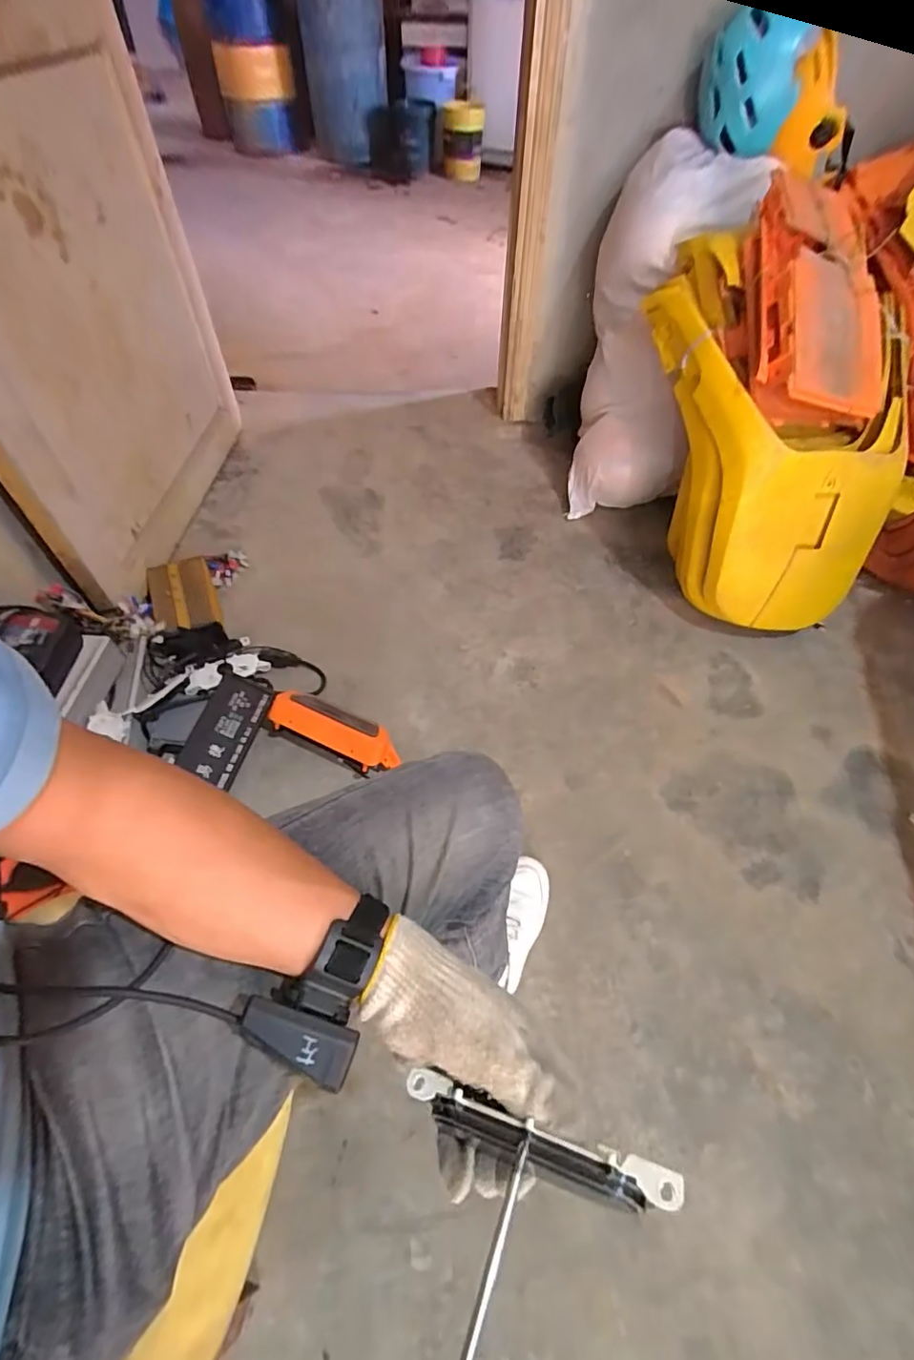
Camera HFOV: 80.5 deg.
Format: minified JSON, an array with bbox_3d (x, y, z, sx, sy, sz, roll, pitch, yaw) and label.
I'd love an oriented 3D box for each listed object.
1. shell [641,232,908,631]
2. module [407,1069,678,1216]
[{"bbox_3d":[0.617,-0.516,1.160,0.292,0.370,0.830,-16,88,-17],"label":"shell"},{"bbox_3d":[0.043,0.263,0.306,0.153,0.026,0.022,5,49,23],"label":"module"}]

